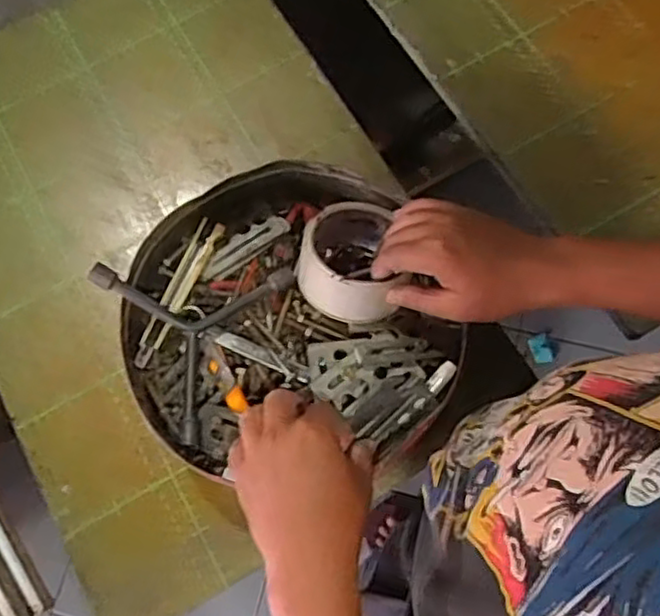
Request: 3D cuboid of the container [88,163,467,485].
[{"bbox_3d":[-0.036,0.010,0.584,0.276,0.074,0.262,-8,71,0],"label":"container"}]

